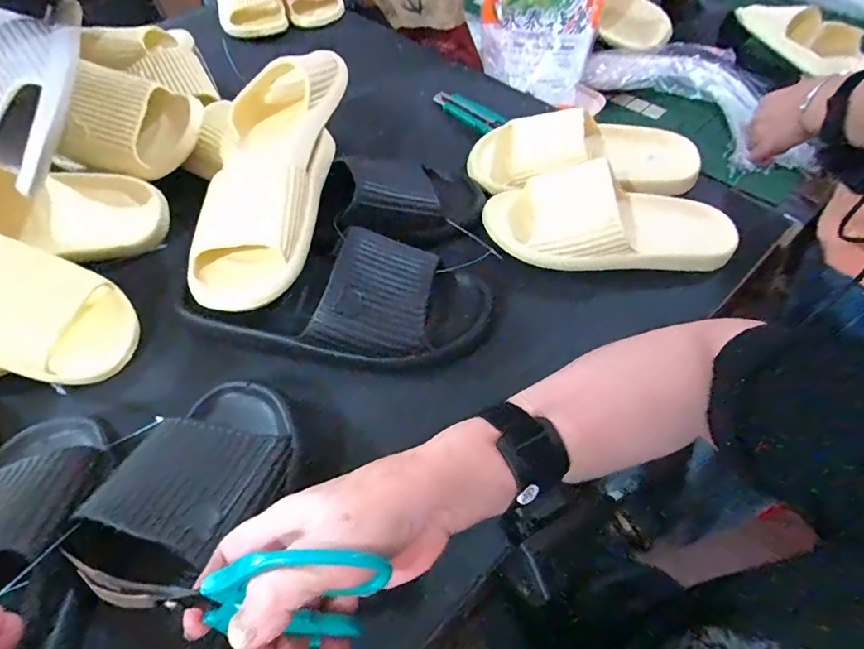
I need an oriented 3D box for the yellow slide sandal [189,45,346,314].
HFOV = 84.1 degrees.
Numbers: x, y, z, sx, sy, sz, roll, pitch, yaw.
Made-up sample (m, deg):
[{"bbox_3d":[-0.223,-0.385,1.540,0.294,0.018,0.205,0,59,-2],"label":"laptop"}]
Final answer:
[{"bbox_3d":[-0.158,-0.160,0.452,0.102,0.084,0.296,3,54,2],"label":"yellow slide sandal"}]

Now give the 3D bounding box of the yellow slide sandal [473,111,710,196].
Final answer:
[{"bbox_3d":[0.168,-0.186,0.535,0.245,0.070,0.106,9,55,7],"label":"yellow slide sandal"}]

